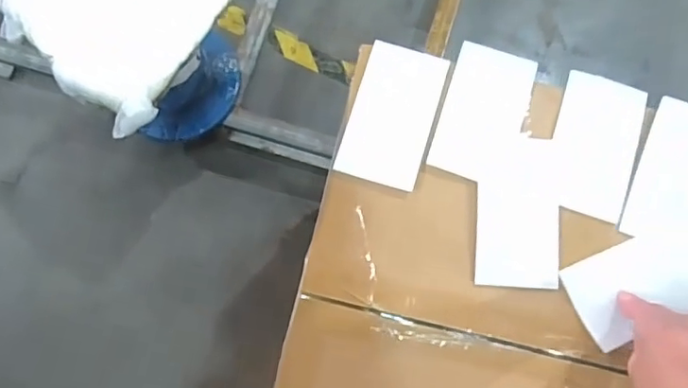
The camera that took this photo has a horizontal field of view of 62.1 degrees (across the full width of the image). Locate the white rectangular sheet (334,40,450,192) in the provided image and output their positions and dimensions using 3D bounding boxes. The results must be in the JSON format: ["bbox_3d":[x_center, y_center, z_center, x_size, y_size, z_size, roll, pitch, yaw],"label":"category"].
[{"bbox_3d":[0.049,-0.079,0.558,0.078,0.005,0.142,17,75,1],"label":"white rectangular sheet"}]

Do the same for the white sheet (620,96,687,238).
[{"bbox_3d":[0.326,-0.018,0.550,0.078,0.006,0.138,21,82,2],"label":"white sheet"}]

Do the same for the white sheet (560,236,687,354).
[{"bbox_3d":[0.288,0.083,0.540,0.147,0.010,0.080,-20,78,-8],"label":"white sheet"}]

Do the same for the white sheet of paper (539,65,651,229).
[{"bbox_3d":[0.244,-0.049,0.556,0.081,0.011,0.142,20,75,1],"label":"white sheet of paper"}]

